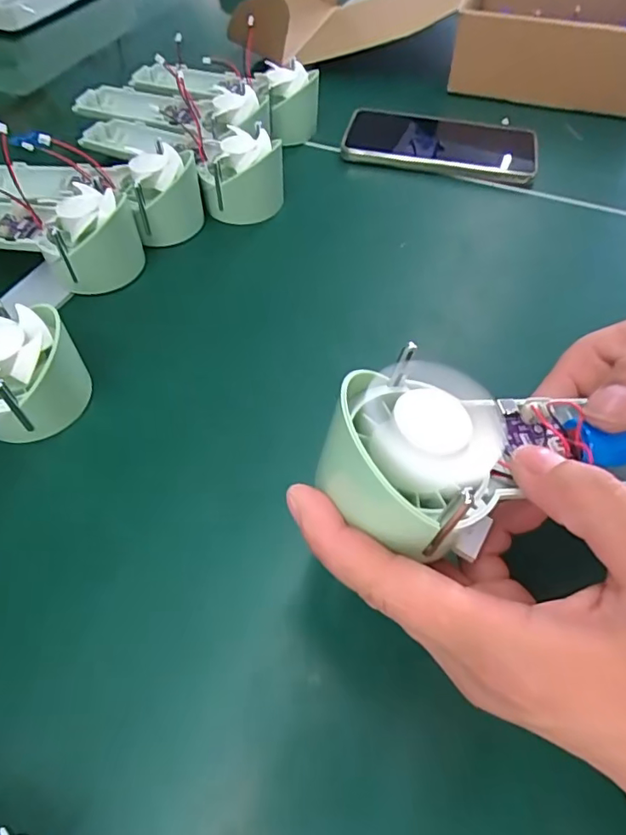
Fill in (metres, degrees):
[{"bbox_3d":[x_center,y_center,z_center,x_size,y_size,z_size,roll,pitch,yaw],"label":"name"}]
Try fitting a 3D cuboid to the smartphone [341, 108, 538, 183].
[{"bbox_3d":[0.112,-0.240,0.473,0.163,0.015,0.090,5,53,5],"label":"smartphone"}]

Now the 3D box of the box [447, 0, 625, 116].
[{"bbox_3d":[0.253,-0.397,0.553,0.195,0.075,0.235,12,54,10],"label":"box"}]

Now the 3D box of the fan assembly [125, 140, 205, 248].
[{"bbox_3d":[-0.107,-0.162,0.387,0.050,0.047,0.056,-15,54,-9],"label":"fan assembly"}]

